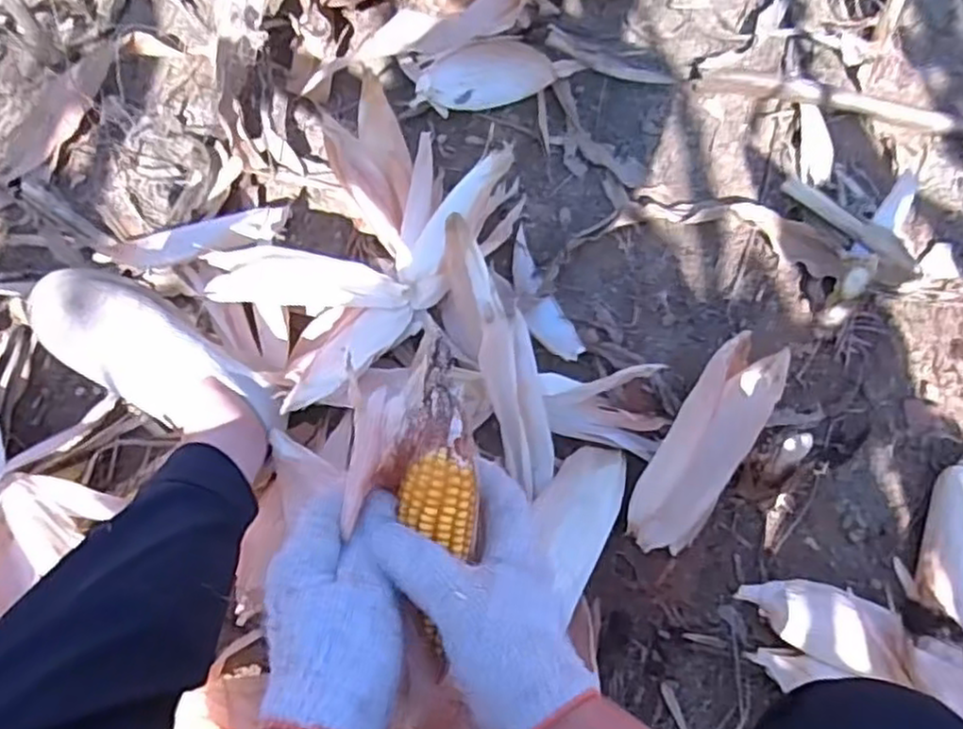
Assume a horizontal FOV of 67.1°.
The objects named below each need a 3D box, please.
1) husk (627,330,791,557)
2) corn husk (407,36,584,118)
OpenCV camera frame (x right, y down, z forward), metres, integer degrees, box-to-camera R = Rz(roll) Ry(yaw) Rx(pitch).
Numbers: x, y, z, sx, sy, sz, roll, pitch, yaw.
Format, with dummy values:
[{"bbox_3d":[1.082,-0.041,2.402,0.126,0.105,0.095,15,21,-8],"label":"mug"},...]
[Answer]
[{"bbox_3d":[0.221,0.078,0.712,0.074,0.041,0.226,30,91,14],"label":"husk"},{"bbox_3d":[0.016,-0.367,0.918,0.206,0.055,0.056,-7,66,2],"label":"corn husk"}]

